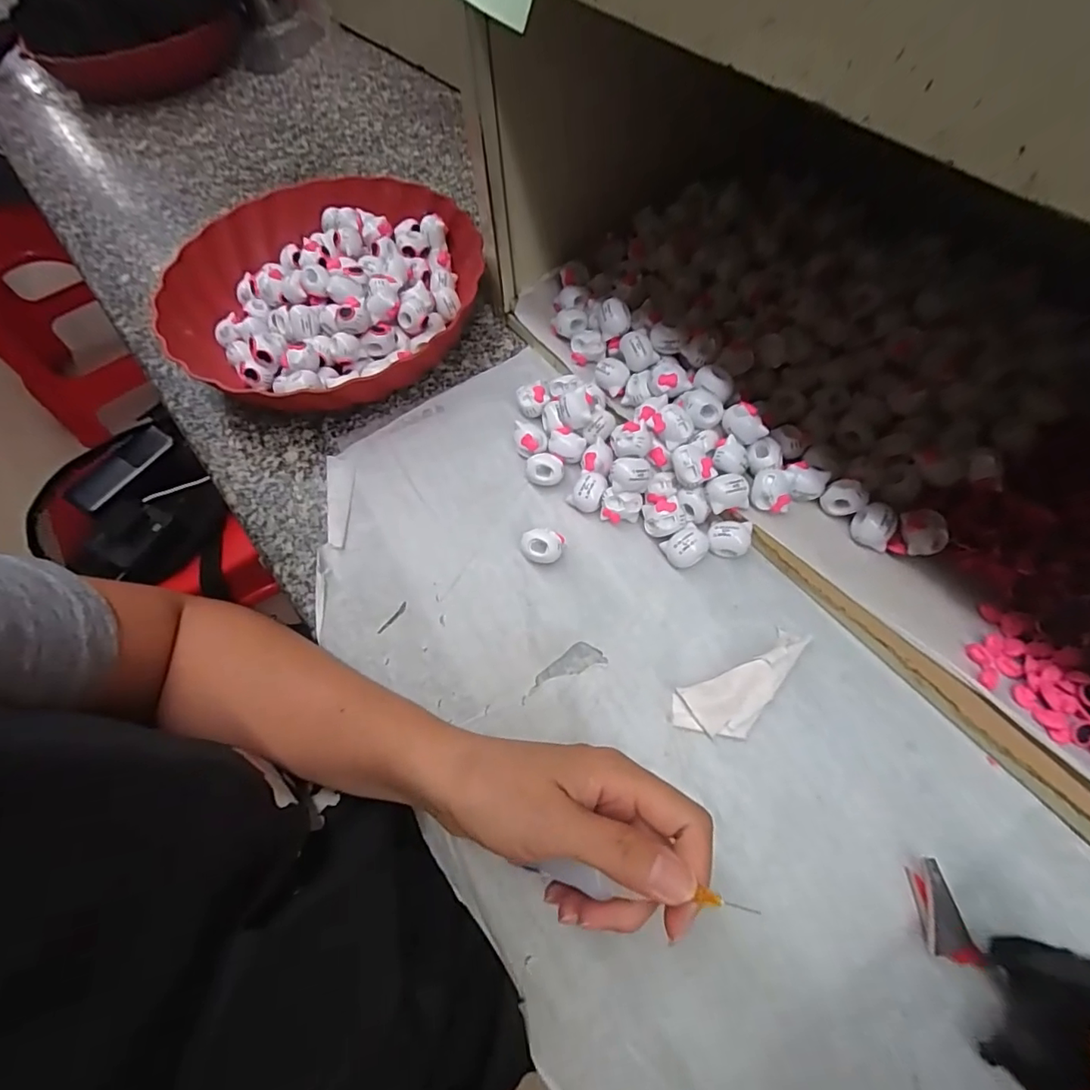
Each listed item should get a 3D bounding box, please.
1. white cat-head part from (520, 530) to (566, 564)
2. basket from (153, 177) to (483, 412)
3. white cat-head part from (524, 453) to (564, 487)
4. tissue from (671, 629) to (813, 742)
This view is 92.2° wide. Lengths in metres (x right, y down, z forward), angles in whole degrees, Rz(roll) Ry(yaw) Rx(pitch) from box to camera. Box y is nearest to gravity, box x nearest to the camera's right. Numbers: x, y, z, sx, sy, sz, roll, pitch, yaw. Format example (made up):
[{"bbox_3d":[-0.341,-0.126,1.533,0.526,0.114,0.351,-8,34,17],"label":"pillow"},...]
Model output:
[{"bbox_3d":[-0.001,0.002,0.322,0.026,0.019,0.017,-6,63,0],"label":"white cat-head part"},{"bbox_3d":[-0.166,-0.192,0.409,0.229,0.050,0.226,-39,68,-15],"label":"basket"},{"bbox_3d":[0.000,-0.050,0.351,0.025,0.017,0.020,5,64,6],"label":"white cat-head part"},{"bbox_3d":[0.107,0.076,0.278,0.081,0.015,0.034,-29,65,-11],"label":"tissue"}]

